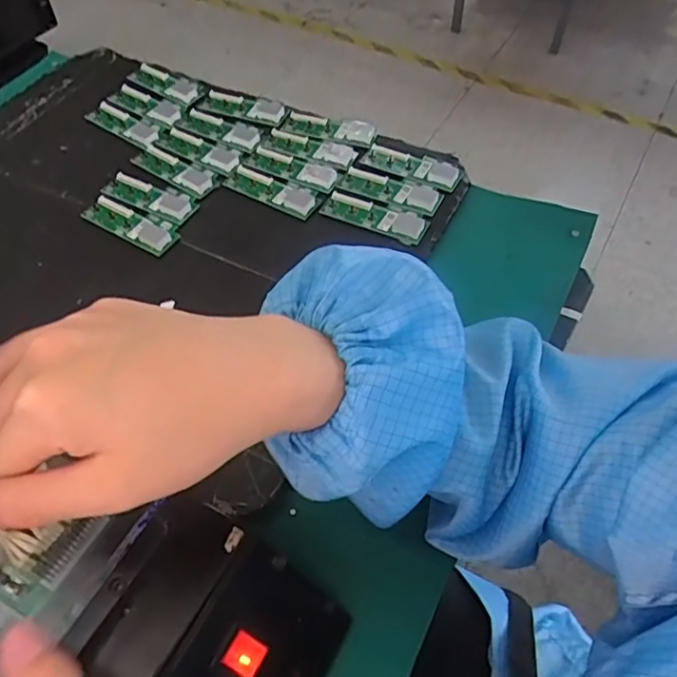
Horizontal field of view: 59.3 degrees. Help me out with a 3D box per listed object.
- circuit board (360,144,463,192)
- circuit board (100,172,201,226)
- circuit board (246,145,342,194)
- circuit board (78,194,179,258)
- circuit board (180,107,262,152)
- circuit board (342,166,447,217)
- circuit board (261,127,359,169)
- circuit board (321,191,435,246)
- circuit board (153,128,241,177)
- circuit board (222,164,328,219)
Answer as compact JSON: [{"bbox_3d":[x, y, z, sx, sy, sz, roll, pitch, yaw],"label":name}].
[{"bbox_3d":[0.073,-0.174,0.590,0.099,0.006,0.036,24,60,19],"label":"circuit board"},{"bbox_3d":[-0.185,-0.143,0.581,0.102,0.011,0.036,26,61,20],"label":"circuit board"},{"bbox_3d":[-0.045,-0.172,0.600,0.099,0.004,0.036,24,60,19],"label":"circuit board"},{"bbox_3d":[-0.197,-0.110,0.562,0.104,0.010,0.035,26,60,20],"label":"circuit board"},{"bbox_3d":[-0.125,-0.228,0.645,0.103,0.007,0.040,25,60,20],"label":"circuit board"},{"bbox_3d":[0.051,-0.143,0.575,0.098,0.004,0.035,20,59,17],"label":"circuit board"},{"bbox_3d":[-0.030,-0.199,0.616,0.100,0.004,0.035,19,58,16],"label":"circuit board"},{"bbox_3d":[0.035,-0.115,0.559,0.100,0.007,0.034,21,59,17],"label":"circuit board"},{"bbox_3d":[-0.146,-0.199,0.624,0.103,0.004,0.034,28,61,21],"label":"circuit board"},{"bbox_3d":[-0.064,-0.147,0.582,0.103,0.005,0.034,25,60,19],"label":"circuit board"}]

